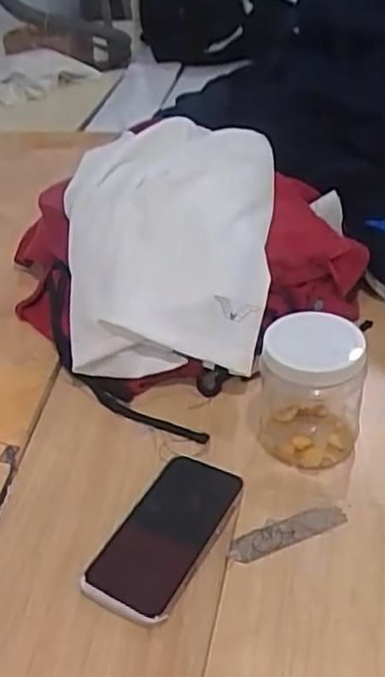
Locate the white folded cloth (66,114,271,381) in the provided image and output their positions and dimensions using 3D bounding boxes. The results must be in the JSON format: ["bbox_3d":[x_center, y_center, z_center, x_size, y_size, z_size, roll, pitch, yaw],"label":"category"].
[{"bbox_3d":[-0.030,-0.132,0.799,0.242,0.132,0.356,3,47,6],"label":"white folded cloth"}]

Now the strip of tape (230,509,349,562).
[{"bbox_3d":[0.076,0.155,0.532,0.098,0.005,0.024,-17,44,-16],"label":"strip of tape"}]

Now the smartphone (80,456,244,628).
[{"bbox_3d":[-0.021,0.168,0.583,0.083,0.017,0.161,16,37,22],"label":"smartphone"}]

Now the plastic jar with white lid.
[{"bbox_3d":[0.118,0.043,0.650,0.100,0.123,0.109,2,37,6],"label":"plastic jar with white lid"}]

